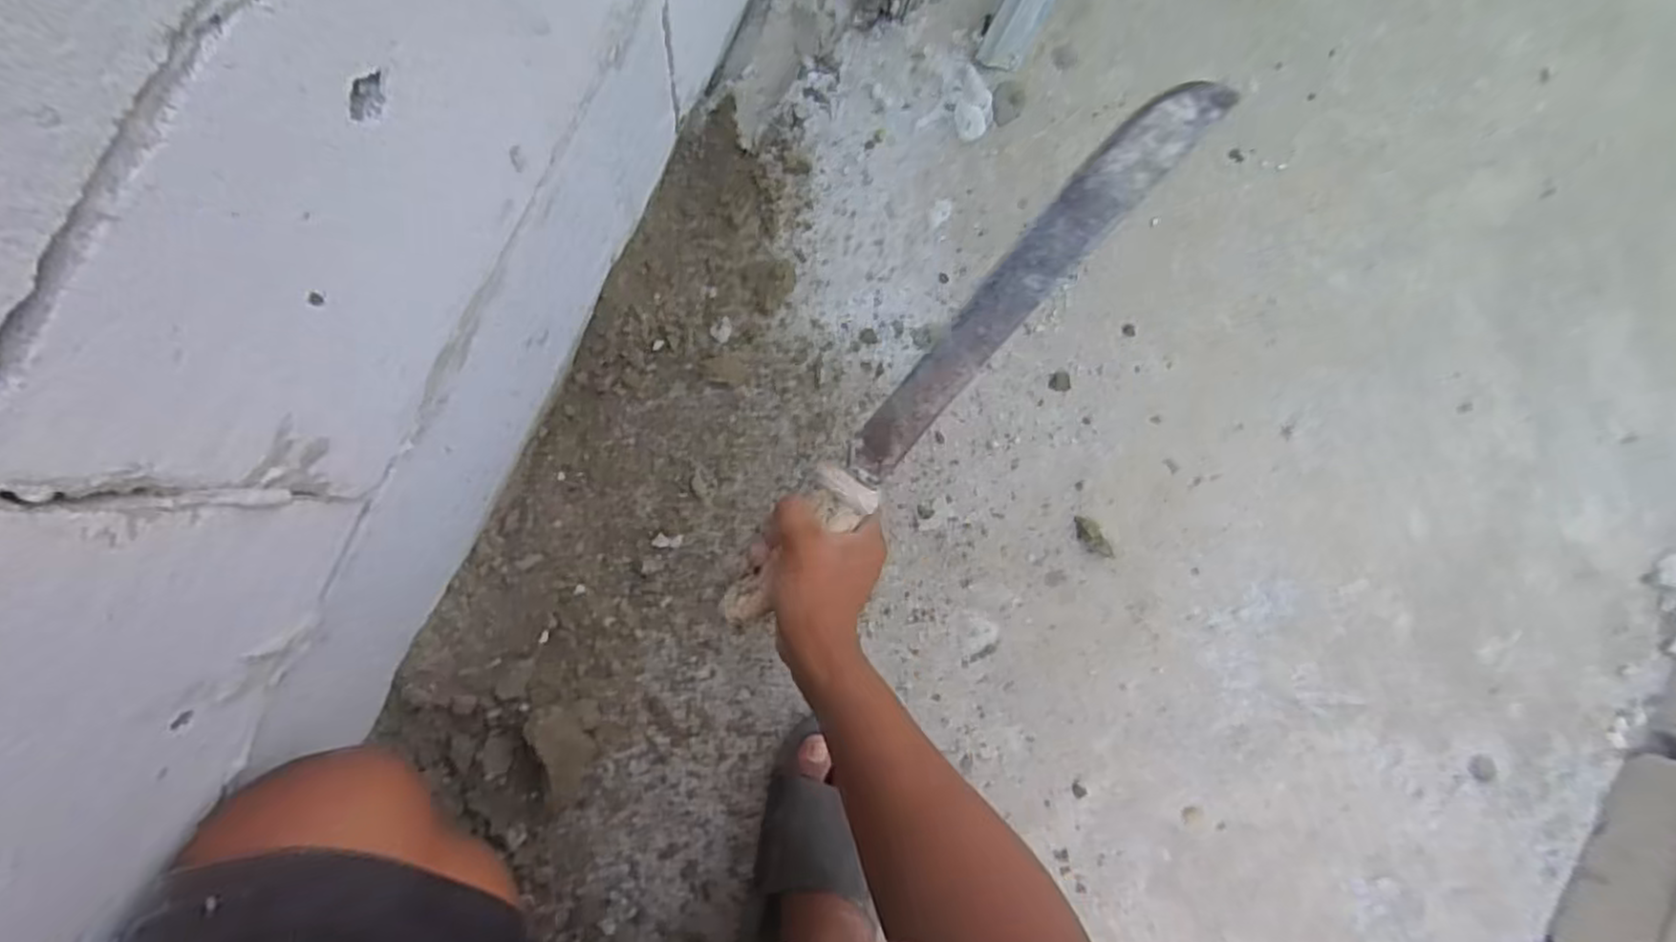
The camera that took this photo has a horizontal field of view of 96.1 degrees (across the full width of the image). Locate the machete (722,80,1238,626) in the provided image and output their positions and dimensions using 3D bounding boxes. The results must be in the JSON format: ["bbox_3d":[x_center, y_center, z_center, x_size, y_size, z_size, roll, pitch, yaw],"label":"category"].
[{"bbox_3d":[0.072,-0.063,0.466,0.035,0.019,0.422,41,99,-4],"label":"machete"}]

